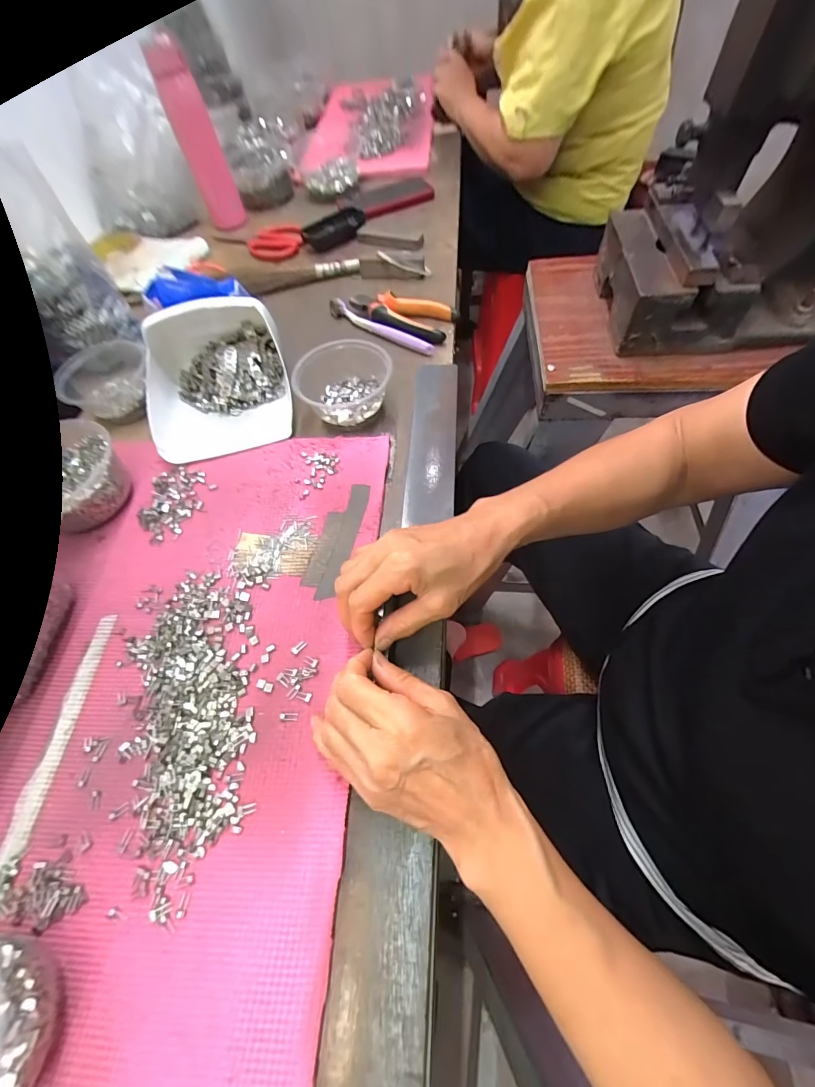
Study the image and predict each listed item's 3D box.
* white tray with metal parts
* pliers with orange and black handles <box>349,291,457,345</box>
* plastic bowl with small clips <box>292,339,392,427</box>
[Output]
[{"bbox_3d":[-0.221,-0.197,0.456,0.160,0.077,0.179,-17,62,-5],"label":"white tray with metal parts"},{"bbox_3d":[-0.014,-0.304,0.533,0.145,0.019,0.069,19,65,14],"label":"pliers with orange and black handles"},{"bbox_3d":[-0.072,-0.187,0.451,0.102,0.054,0.103,-2,61,3],"label":"plastic bowl with small clips"}]

